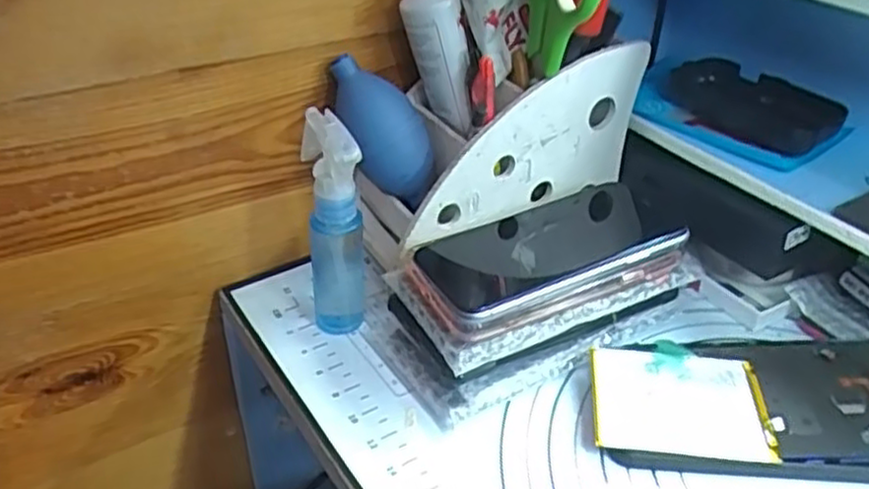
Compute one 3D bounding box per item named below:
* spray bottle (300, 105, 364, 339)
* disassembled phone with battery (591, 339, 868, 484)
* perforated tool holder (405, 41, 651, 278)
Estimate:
[{"bbox_3d":[-0.058,-0.009,0.423,0.031,0.135,0.040,-7,37,-8],"label":"spray bottle"},{"bbox_3d":[0.173,0.083,0.395,0.173,0.013,0.083,4,46,2],"label":"disassembled phone with battery"},{"bbox_3d":[0.065,-0.037,0.464,0.162,0.143,0.018,-18,40,-22],"label":"perforated tool holder"}]

